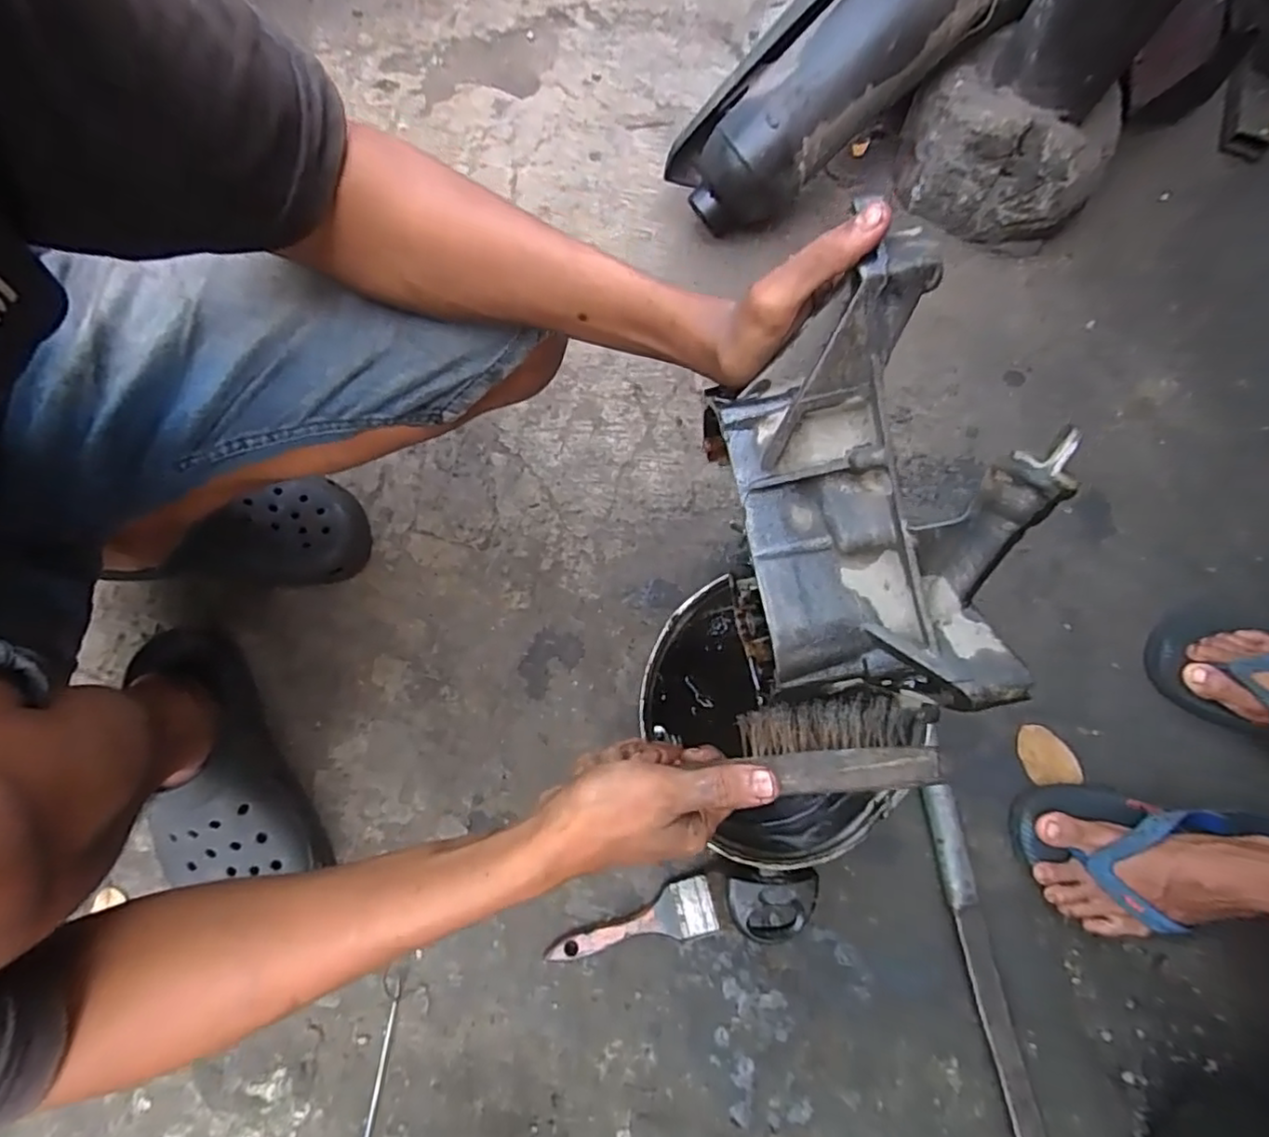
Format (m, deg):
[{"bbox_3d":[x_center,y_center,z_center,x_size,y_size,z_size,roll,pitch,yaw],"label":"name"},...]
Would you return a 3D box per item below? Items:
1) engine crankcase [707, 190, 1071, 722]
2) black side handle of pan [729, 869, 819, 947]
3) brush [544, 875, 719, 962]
[{"bbox_3d":[0.111,-0.030,0.306,0.119,0.095,0.192,-12,76,-4],"label":"engine crankcase"},{"bbox_3d":[0.112,0.268,0.510,0.073,0.020,0.050,-2,75,-6],"label":"black side handle of pan"},{"bbox_3d":[-0.003,0.313,0.571,0.147,0.015,0.045,-14,76,-5],"label":"brush"}]

